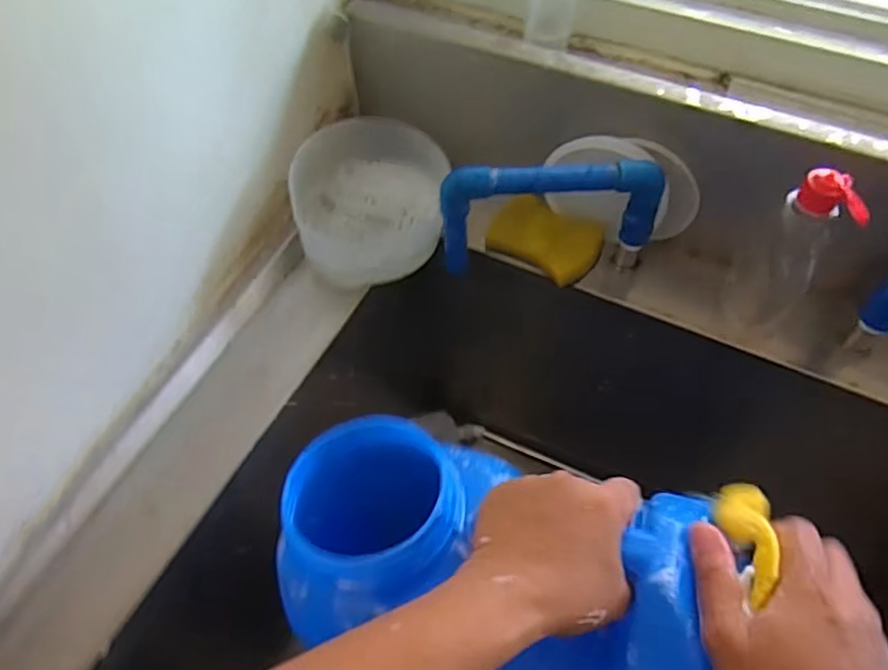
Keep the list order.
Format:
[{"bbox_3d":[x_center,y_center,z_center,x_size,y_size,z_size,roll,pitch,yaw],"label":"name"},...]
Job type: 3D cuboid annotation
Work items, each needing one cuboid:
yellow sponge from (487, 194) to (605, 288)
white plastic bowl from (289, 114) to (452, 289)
[{"bbox_3d":[0.093,-0.092,0.607,0.095,0.022,0.069,33,63,21],"label":"yellow sponge"},{"bbox_3d":[-0.068,-0.127,0.612,0.138,0.068,0.157,-2,56,0],"label":"white plastic bowl"}]

